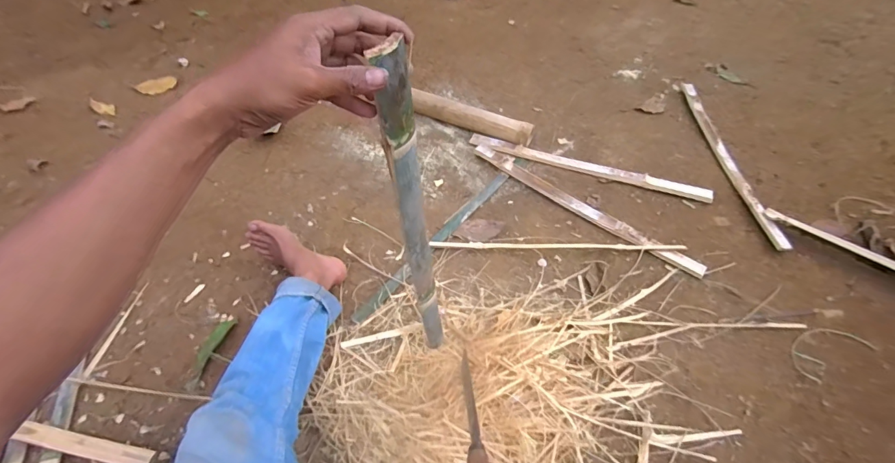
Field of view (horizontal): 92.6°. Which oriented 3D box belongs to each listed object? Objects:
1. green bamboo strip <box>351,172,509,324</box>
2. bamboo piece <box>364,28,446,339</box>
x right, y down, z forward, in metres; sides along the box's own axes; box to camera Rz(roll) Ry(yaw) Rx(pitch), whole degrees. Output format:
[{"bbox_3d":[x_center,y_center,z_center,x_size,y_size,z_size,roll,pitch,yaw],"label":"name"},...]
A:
[{"bbox_3d":[-0.020,0.016,1.054,0.037,0.015,0.567,28,56,26],"label":"green bamboo strip"},{"bbox_3d":[-0.036,0.030,0.579,0.040,0.604,0.015,-38,62,-22],"label":"bamboo piece"}]

